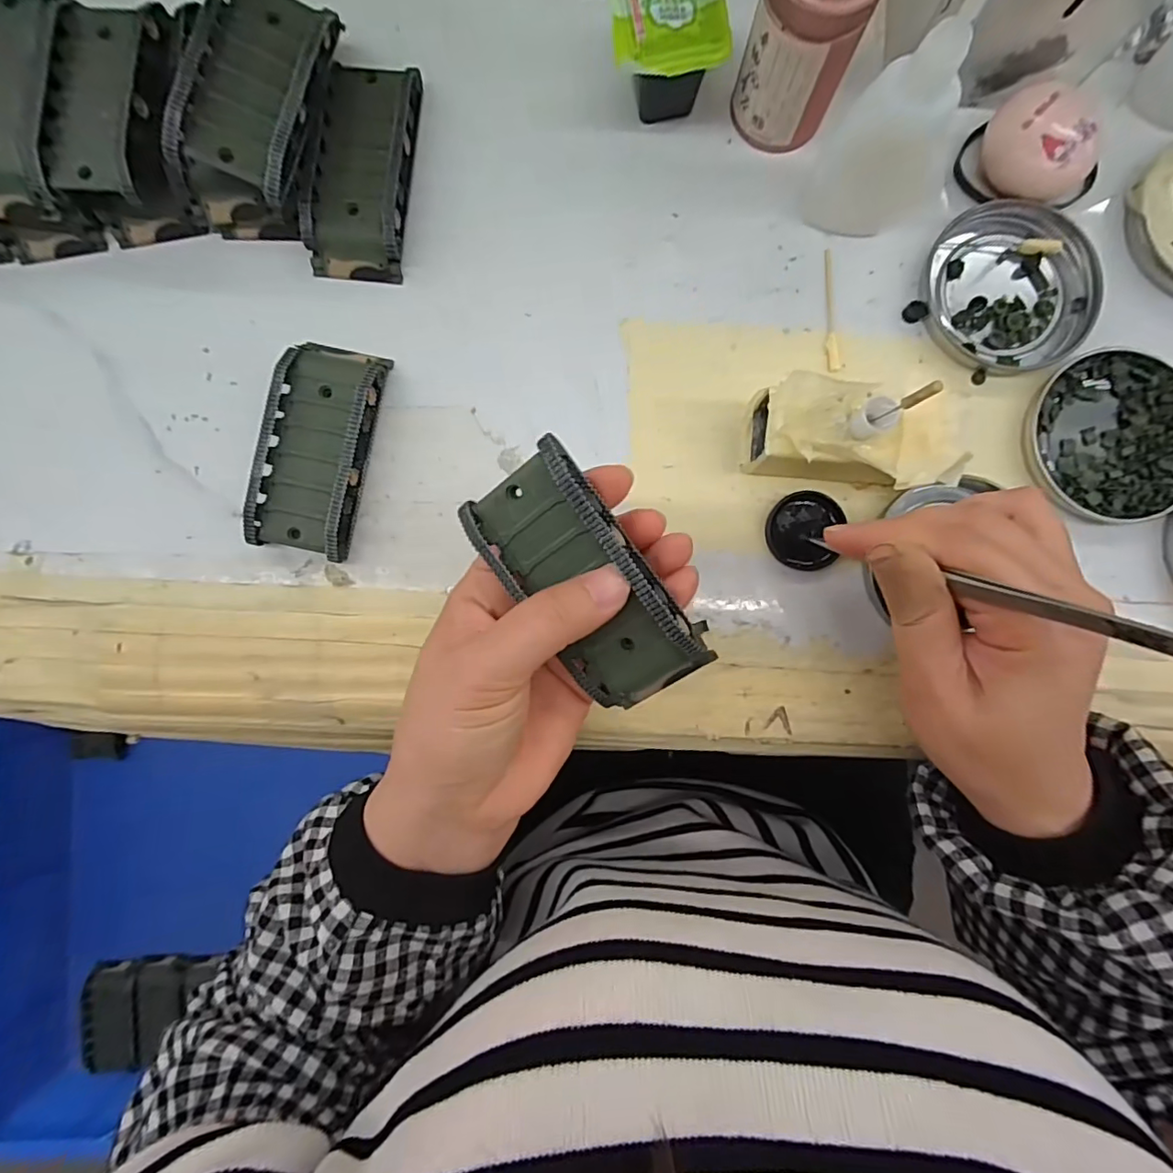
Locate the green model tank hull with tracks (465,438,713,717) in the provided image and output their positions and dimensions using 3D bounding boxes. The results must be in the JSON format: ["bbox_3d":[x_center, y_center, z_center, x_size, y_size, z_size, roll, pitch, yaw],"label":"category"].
[{"bbox_3d":[0.001,0.001,0.190,0.043,0.021,0.095,-38,97,-1],"label":"green model tank hull with tracks"}]

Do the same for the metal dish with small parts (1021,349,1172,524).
[{"bbox_3d":[0.244,-0.069,0.255,0.074,0.009,0.078,0,88,1],"label":"metal dish with small parts"}]

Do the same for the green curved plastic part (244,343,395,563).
[{"bbox_3d":[-0.124,-0.064,0.254,0.043,0.019,0.095,12,88,1],"label":"green curved plastic part"}]

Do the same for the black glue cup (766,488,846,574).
[{"bbox_3d":[0.100,-0.026,0.257,0.031,0.007,0.036,16,88,1],"label":"black glue cup"}]

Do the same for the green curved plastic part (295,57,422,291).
[{"bbox_3d":[-0.105,-0.195,0.258,0.044,0.020,0.095,4,88,1],"label":"green curved plastic part"}]

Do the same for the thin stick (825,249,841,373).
[{"bbox_3d":[0.116,-0.132,0.262,0.006,0.004,0.059,-3,88,0],"label":"thin stick"}]

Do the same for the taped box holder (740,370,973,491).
[{"bbox_3d":[0.118,-0.064,0.242,0.093,0.039,0.046,8,88,-3],"label":"taped box holder"}]

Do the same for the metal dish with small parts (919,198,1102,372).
[{"bbox_3d":[0.198,-0.141,0.259,0.077,0.009,0.074,0,88,1],"label":"metal dish with small parts"}]

